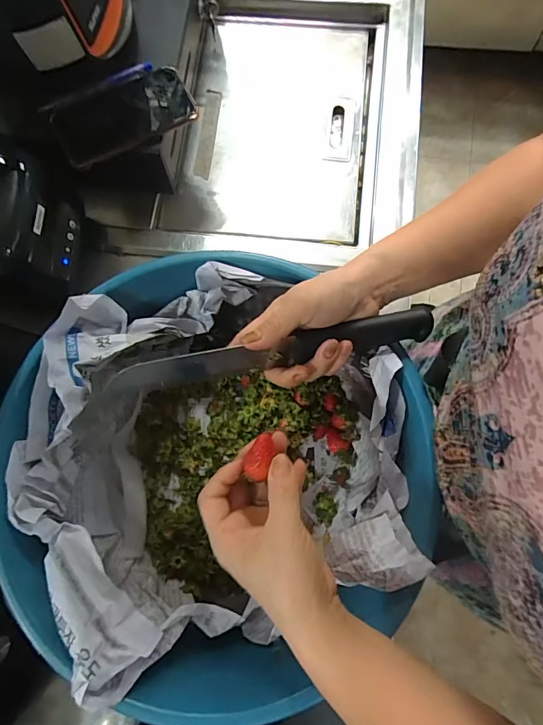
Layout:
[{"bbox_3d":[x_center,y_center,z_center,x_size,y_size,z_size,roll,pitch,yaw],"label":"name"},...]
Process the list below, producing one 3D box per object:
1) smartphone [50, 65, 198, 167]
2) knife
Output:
[{"bbox_3d":[-0.173,-0.290,0.475,0.157,0.014,0.085,-27,78,-4],"label":"smartphone"},{"bbox_3d":[0.001,-0.009,0.326,0.263,0.026,0.022,-11,78,-2],"label":"knife"}]

